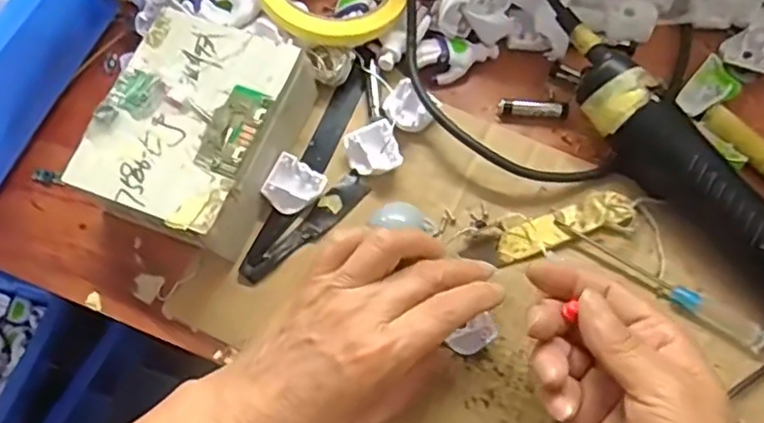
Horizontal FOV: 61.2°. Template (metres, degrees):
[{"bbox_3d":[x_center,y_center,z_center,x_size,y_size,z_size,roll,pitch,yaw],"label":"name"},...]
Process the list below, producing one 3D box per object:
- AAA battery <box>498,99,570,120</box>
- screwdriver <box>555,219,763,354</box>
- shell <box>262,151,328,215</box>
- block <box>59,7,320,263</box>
[{"bbox_3d":[0.096,-0.065,0.406,0.043,0.008,0.011,1,70,1],"label":"AAA battery"},{"bbox_3d":[0.157,0.038,0.364,0.125,0.010,0.014,34,74,12],"label":"screwdriver"},{"bbox_3d":[-0.052,-0.014,0.386,0.030,0.016,0.030,26,72,10],"label":"shell"},{"bbox_3d":[-0.106,-0.046,0.379,0.097,0.055,0.122,22,71,9],"label":"block"}]

